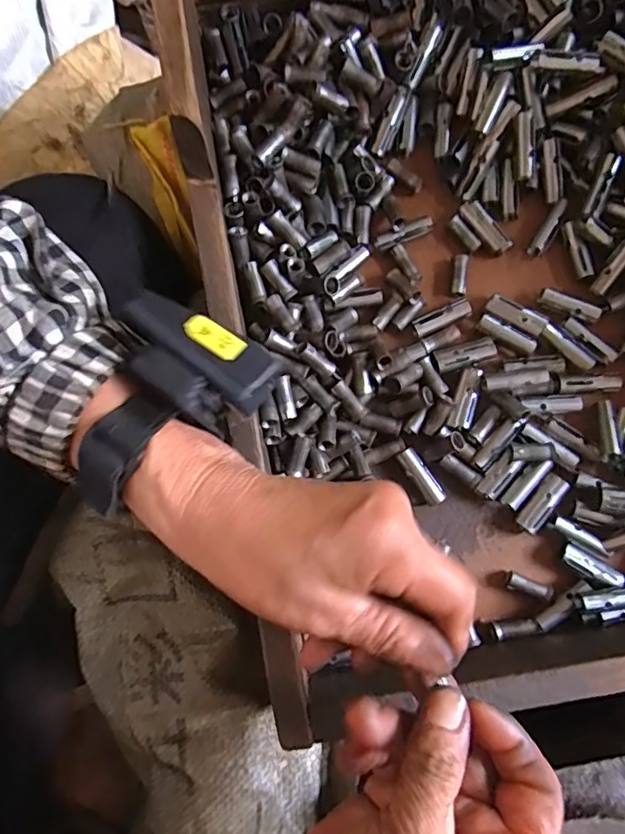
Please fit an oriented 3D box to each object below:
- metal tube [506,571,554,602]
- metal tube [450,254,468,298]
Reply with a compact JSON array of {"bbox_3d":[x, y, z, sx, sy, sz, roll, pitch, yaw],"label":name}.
[{"bbox_3d":[0.127,0.100,0.323,0.028,0.008,0.010,21,80,5],"label":"metal tube"},{"bbox_3d":[0.092,-0.088,0.346,0.009,0.007,0.027,7,79,2],"label":"metal tube"}]

